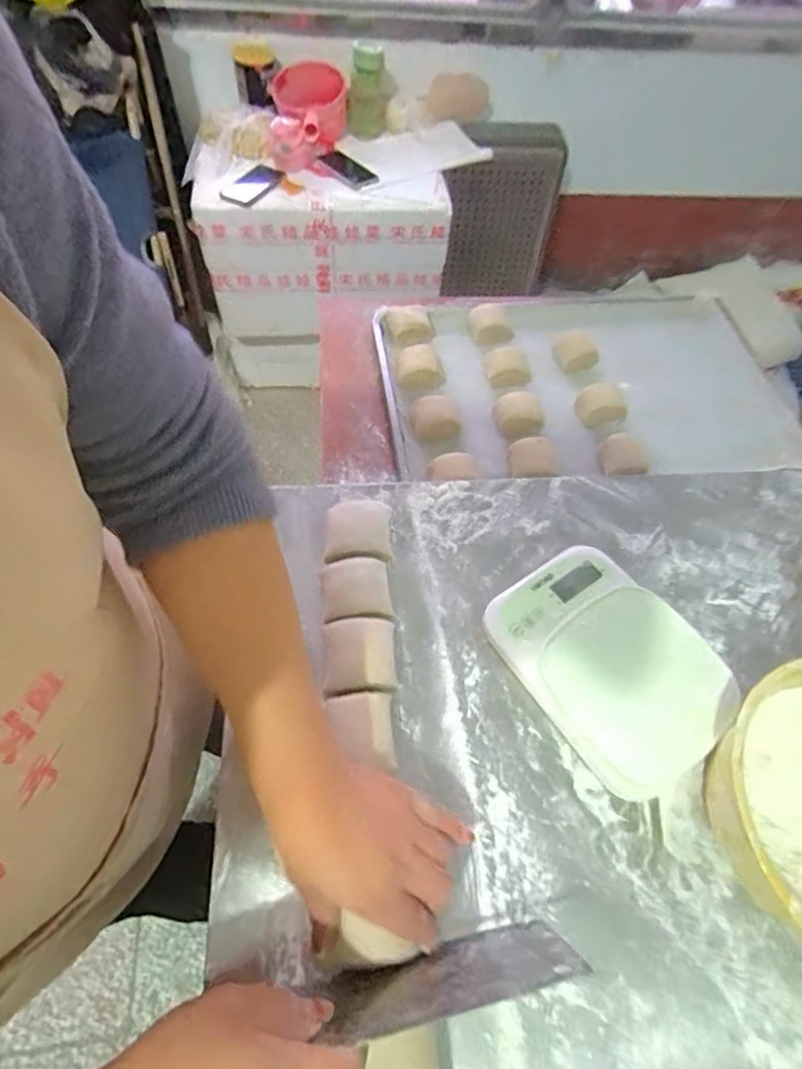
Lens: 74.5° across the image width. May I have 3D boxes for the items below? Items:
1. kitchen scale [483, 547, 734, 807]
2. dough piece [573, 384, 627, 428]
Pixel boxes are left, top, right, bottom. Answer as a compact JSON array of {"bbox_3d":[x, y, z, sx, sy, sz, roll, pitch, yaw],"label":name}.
[{"bbox_3d":[0.185,0.106,0.462,0.150,0.031,0.198,-31,66,-19],"label":"kitchen scale"},{"bbox_3d":[0.288,-0.186,0.759,0.065,0.034,0.054,-9,61,-8],"label":"dough piece"}]

